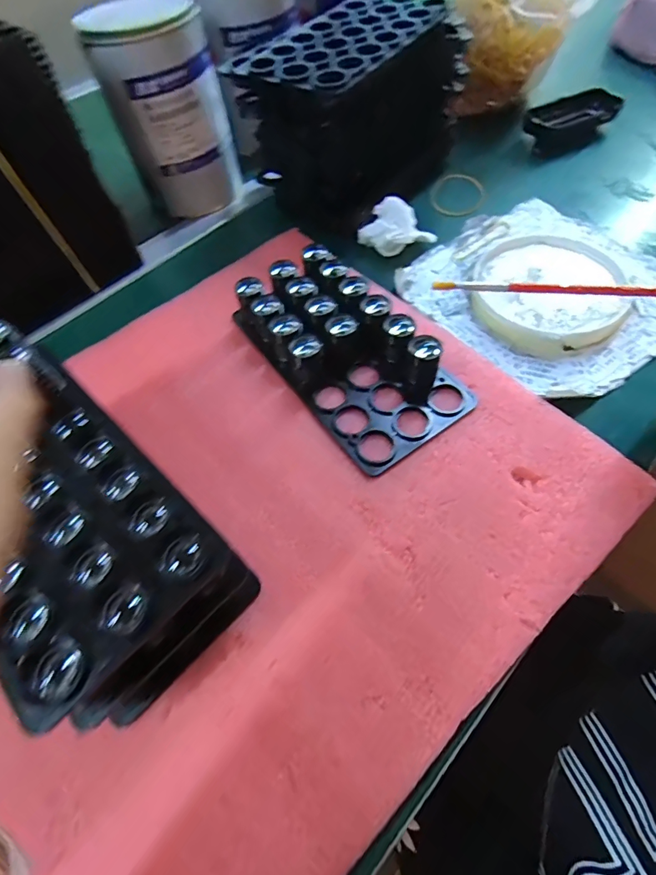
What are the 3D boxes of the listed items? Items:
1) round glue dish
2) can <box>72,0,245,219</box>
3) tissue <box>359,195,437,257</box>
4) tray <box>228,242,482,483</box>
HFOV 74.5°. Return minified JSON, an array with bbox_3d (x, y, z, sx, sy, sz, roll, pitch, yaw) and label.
[{"bbox_3d":[0.184,-0.124,0.362,0.122,0.014,0.118,-2,58,4],"label":"round glue dish"},{"bbox_3d":[-0.155,-0.323,0.432,0.111,0.158,0.092,-18,59,-6],"label":"can"},{"bbox_3d":[0.065,-0.196,0.403,0.049,0.029,0.056,-40,64,-18],"label":"tissue"},{"bbox_3d":[0.017,-0.070,0.322,0.105,0.035,0.183,-36,62,-16],"label":"tray"}]

